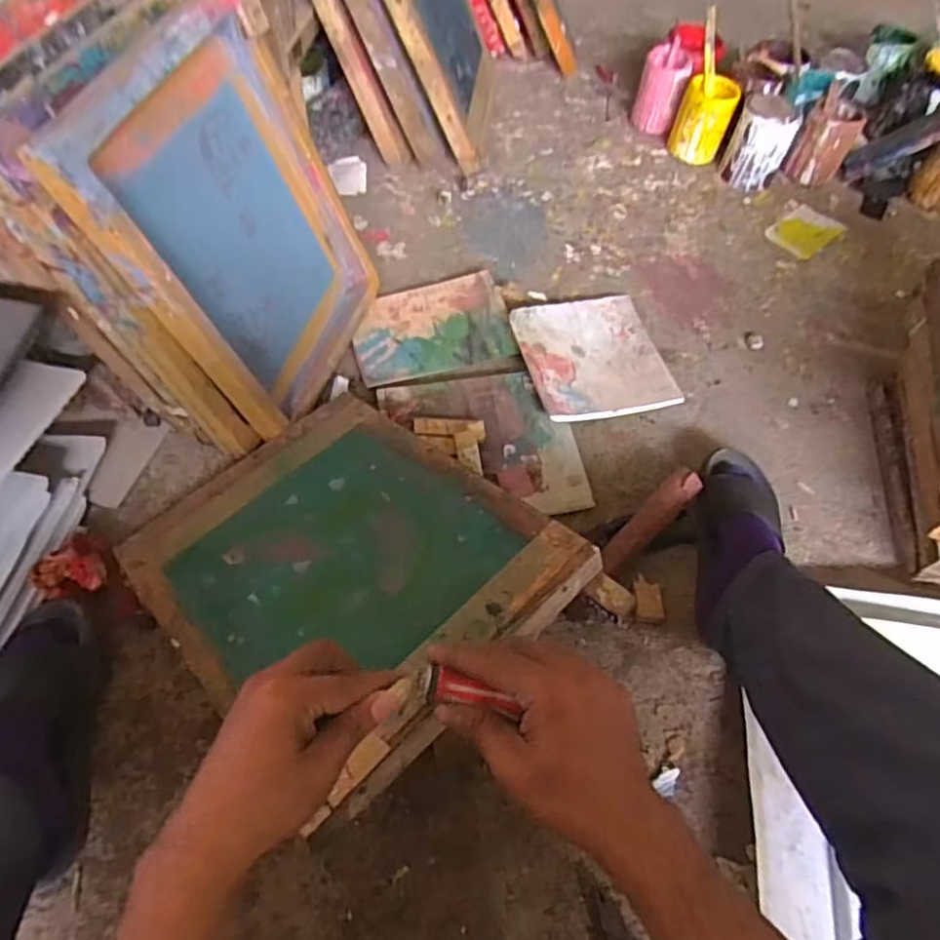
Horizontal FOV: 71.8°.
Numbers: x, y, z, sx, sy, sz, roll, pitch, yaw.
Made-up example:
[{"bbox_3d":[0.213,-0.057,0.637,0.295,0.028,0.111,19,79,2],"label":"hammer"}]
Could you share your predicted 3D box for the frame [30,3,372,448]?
[{"bbox_3d":[-0.284,-0.297,0.838,0.056,0.450,0.346,8,58,22],"label":"frame"}]

